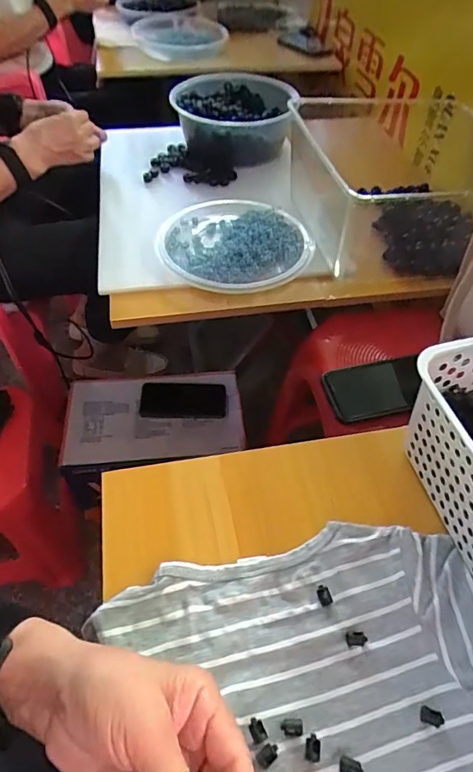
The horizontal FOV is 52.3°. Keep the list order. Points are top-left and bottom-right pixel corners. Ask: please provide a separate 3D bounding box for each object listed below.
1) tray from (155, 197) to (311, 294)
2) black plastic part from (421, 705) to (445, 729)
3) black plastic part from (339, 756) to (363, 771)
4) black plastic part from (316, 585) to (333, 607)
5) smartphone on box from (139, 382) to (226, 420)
[{"bbox_3d":[-0.002,-0.219,0.728,0.231,0.029,0.213,-6,51,-6],"label":"tray"},{"bbox_3d":[0.133,0.224,0.327,0.014,0.008,0.010,18,52,13],"label":"black plastic part"},{"bbox_3d":[0.074,0.246,0.309,0.015,0.007,0.009,11,51,7],"label":"black plastic part"},{"bbox_3d":[0.069,0.164,0.378,0.010,0.004,0.015,-12,52,-12],"label":"black plastic part"},{"bbox_3d":[-0.105,0.028,0.949,0.164,0.011,0.086,-1,51,-3],"label":"smartphone on box"}]

